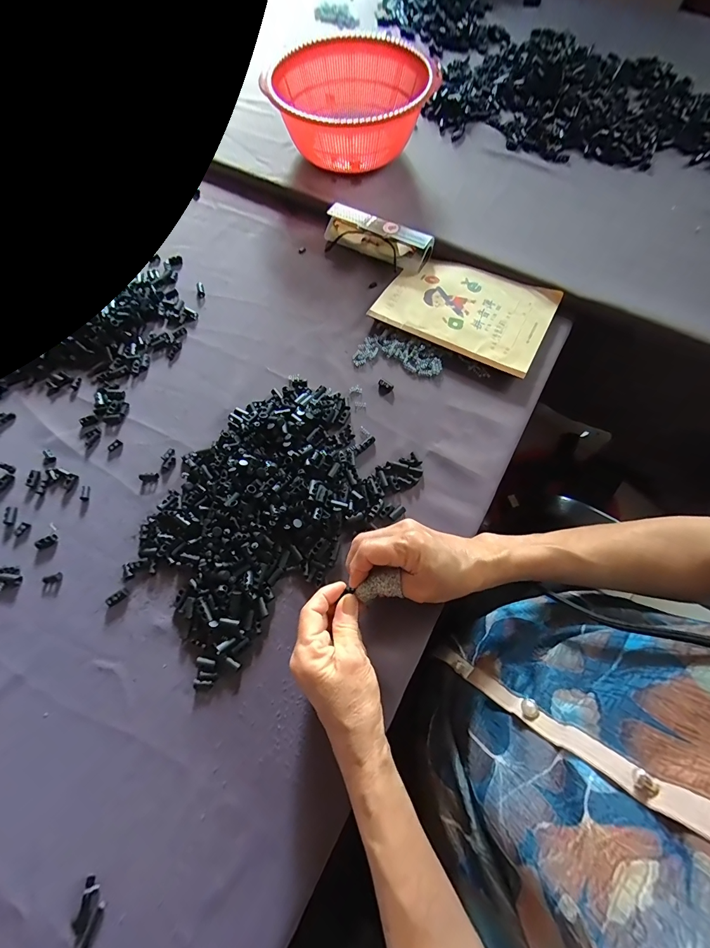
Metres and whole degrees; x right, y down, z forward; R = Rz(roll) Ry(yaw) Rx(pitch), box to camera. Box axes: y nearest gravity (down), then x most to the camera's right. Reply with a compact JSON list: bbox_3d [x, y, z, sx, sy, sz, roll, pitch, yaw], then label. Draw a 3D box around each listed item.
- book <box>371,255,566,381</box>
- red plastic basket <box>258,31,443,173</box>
[{"bbox_3d":[0.139,-0.210,0.460,0.201,0.015,0.135,26,72,11],"label":"book"},{"bbox_3d":[0.003,-0.569,0.555,0.224,0.092,0.191,8,69,5],"label":"red plastic basket"}]

